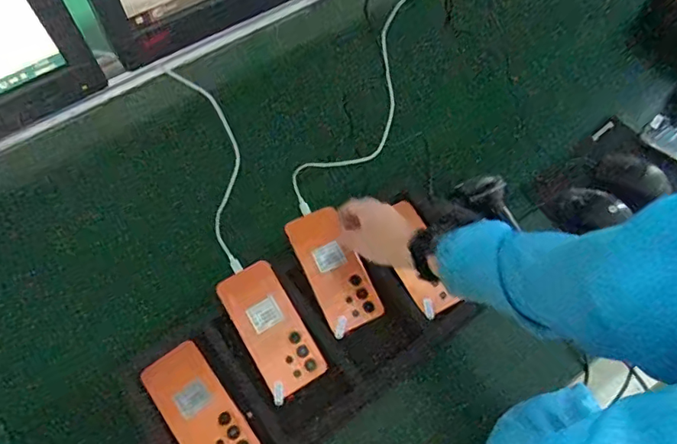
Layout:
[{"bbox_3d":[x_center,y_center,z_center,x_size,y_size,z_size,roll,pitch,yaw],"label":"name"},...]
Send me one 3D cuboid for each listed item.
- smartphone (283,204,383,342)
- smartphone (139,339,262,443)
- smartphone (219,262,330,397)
[{"bbox_3d":[-0.007,0.065,0.710,0.074,0.014,0.169,-25,75,-13],"label":"smartphone"},{"bbox_3d":[-0.169,0.230,0.631,0.076,0.011,0.166,-34,67,-17],"label":"smartphone"},{"bbox_3d":[-0.088,0.137,0.674,0.078,0.008,0.167,-30,81,-15],"label":"smartphone"}]

